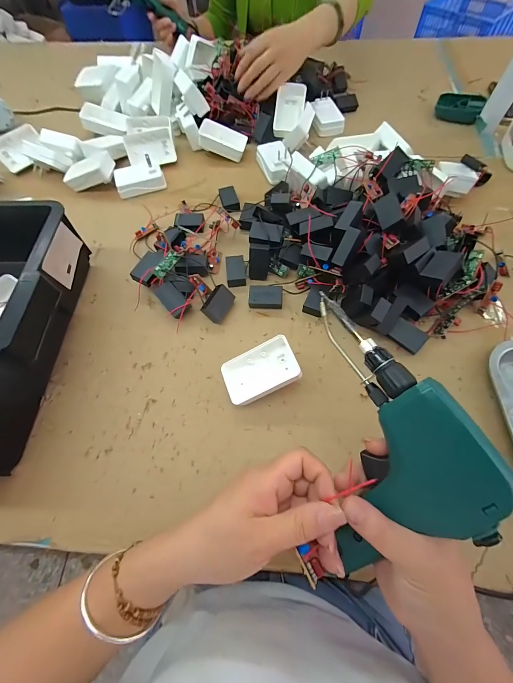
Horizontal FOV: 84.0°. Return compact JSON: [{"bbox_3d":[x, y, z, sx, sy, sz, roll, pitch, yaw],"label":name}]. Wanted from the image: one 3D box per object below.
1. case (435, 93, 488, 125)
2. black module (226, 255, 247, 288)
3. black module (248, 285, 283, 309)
[{"bbox_3d":[0.428,-0.495,0.603,0.089,0.033,0.065,31,68,16],"label":"case"},{"bbox_3d":[-0.030,-0.107,0.431,0.028,0.016,0.052,-6,65,0],"label":"black module"},{"bbox_3d":[0.013,-0.063,0.410,0.047,0.017,0.031,3,65,4],"label":"black module"}]

